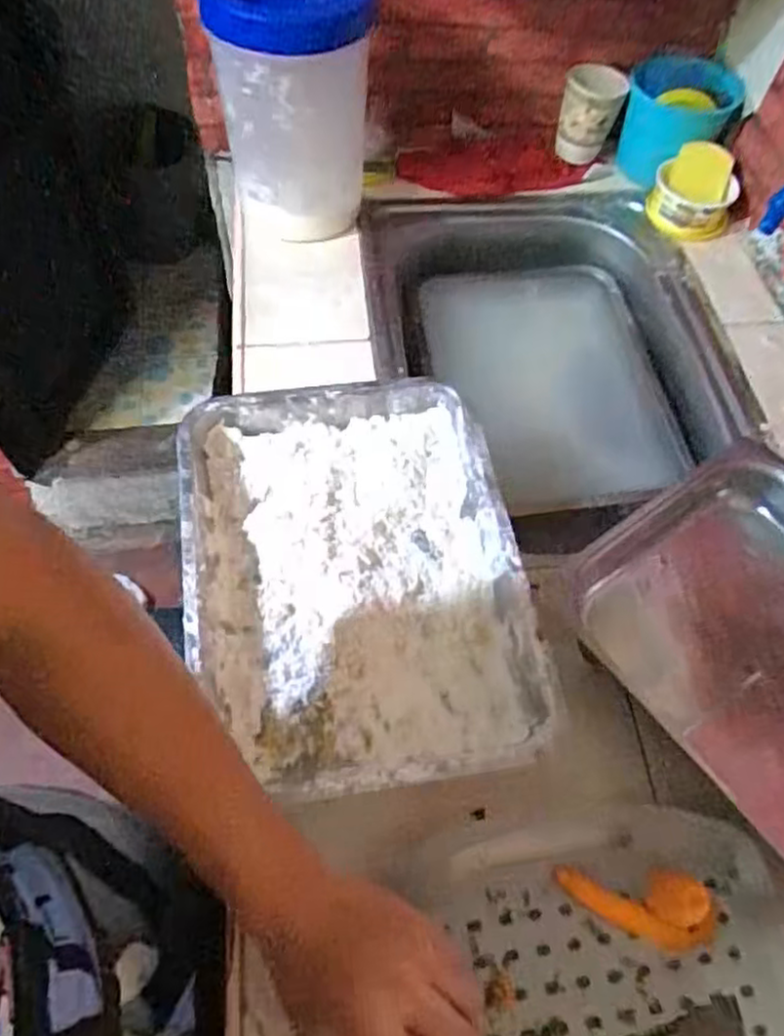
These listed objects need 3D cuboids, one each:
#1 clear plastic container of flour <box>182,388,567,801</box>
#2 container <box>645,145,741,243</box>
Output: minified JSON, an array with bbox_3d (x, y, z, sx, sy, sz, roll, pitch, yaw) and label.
[{"bbox_3d":[-0.033,0.044,0.585,0.258,0.060,0.347,-8,59,-10],"label":"clear plastic container of flour"},{"bbox_3d":[0.380,-0.410,0.889,0.100,0.066,0.107,2,57,-4],"label":"container"}]

